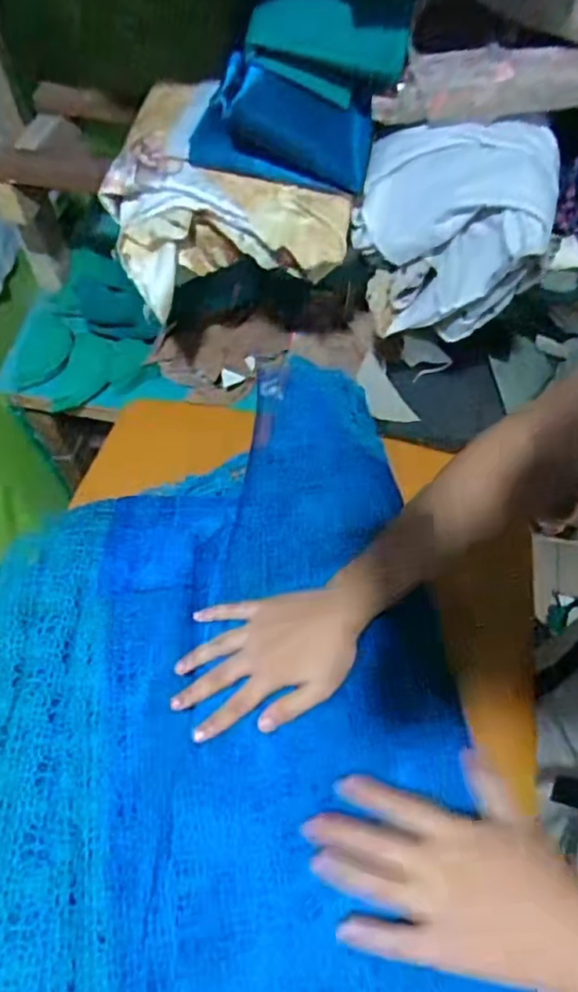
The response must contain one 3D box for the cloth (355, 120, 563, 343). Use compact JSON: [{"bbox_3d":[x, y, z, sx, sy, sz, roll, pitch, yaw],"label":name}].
[{"bbox_3d":[0.158,-0.255,0.600,0.181,0.172,0.122,14,59,7],"label":"cloth"}]

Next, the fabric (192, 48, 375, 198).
[{"bbox_3d":[-0.011,-0.333,0.551,0.164,0.084,0.076,17,60,8],"label":"fabric"}]

